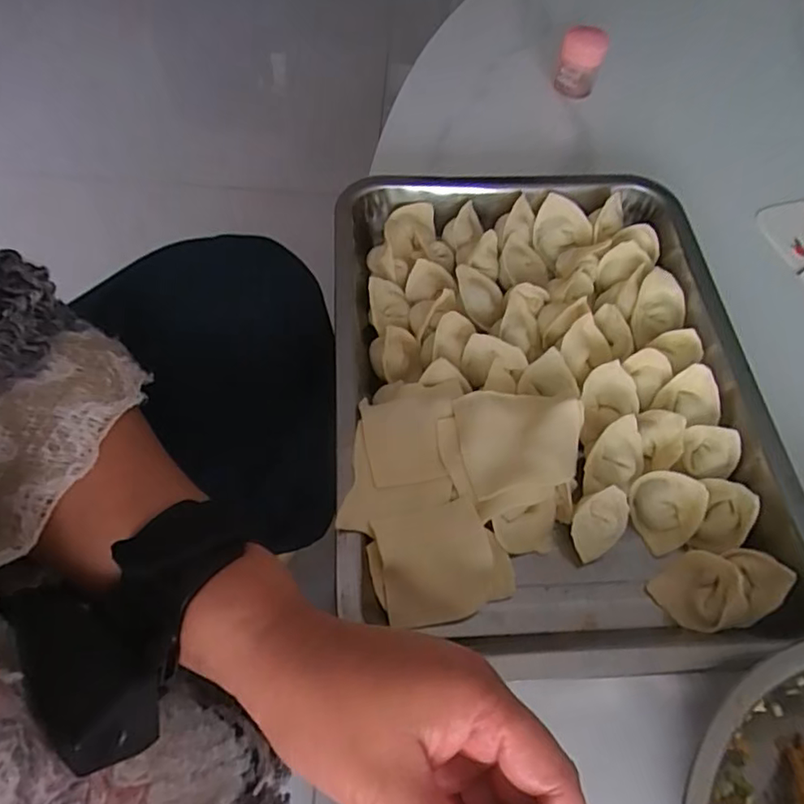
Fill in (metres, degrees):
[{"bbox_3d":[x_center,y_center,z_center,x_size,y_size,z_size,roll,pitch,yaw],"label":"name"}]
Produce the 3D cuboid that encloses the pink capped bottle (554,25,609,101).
[{"bbox_3d":[0.167,-0.319,0.559,0.039,0.057,0.032,11,60,5],"label":"pink capped bottle"}]

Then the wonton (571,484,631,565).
[{"bbox_3d":[0.112,0.069,0.337,0.037,0.028,0.027,-35,67,-20],"label":"wonton"}]

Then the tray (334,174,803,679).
[{"bbox_3d":[0.092,-0.017,0.380,0.264,0.043,0.344,-2,60,-3],"label":"tray"}]

